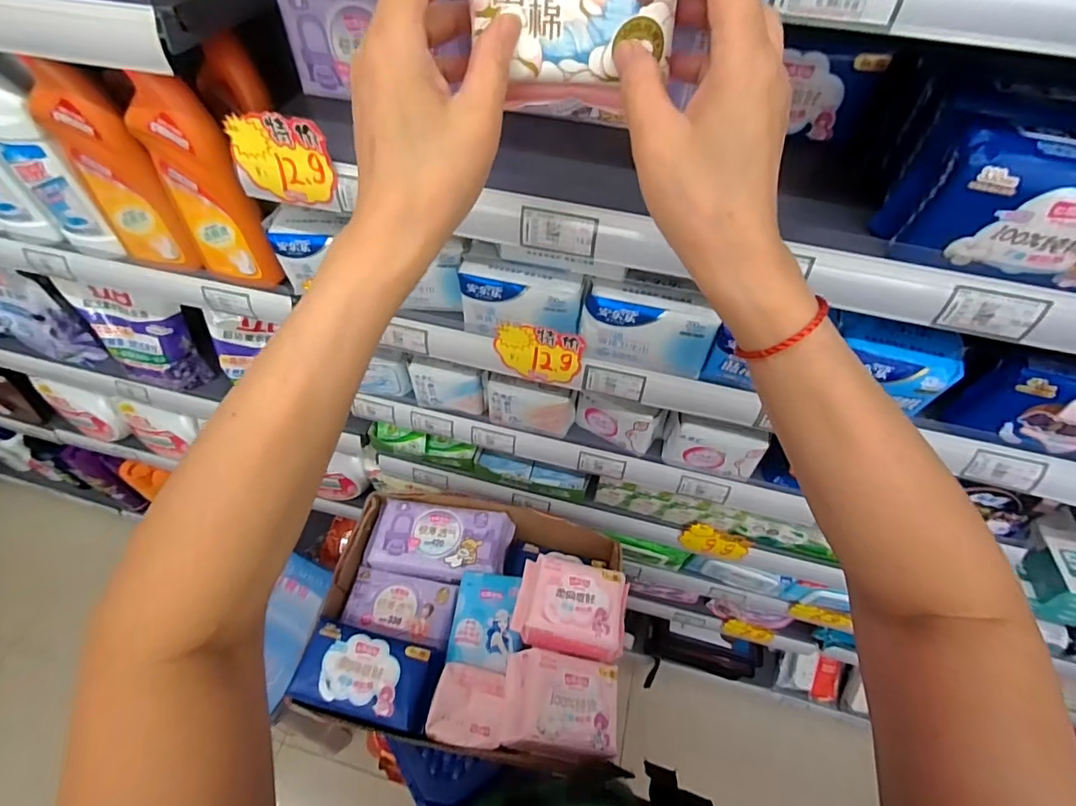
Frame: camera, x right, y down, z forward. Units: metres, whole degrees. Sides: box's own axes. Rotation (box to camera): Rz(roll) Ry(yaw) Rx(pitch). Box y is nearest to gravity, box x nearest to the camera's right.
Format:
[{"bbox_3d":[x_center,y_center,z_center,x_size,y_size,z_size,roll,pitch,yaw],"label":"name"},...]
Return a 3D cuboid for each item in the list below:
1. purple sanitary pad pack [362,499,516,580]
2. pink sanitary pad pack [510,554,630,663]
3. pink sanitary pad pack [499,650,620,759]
[{"bbox_3d":[-0.139,0.197,0.730,0.190,0.045,0.097,5,55,3],"label":"purple sanitary pad pack"},{"bbox_3d":[0.038,0.233,0.593,0.125,0.052,0.089,10,55,7],"label":"pink sanitary pad pack"},{"bbox_3d":[0.024,0.312,0.537,0.117,0.049,0.087,3,55,2],"label":"pink sanitary pad pack"}]

